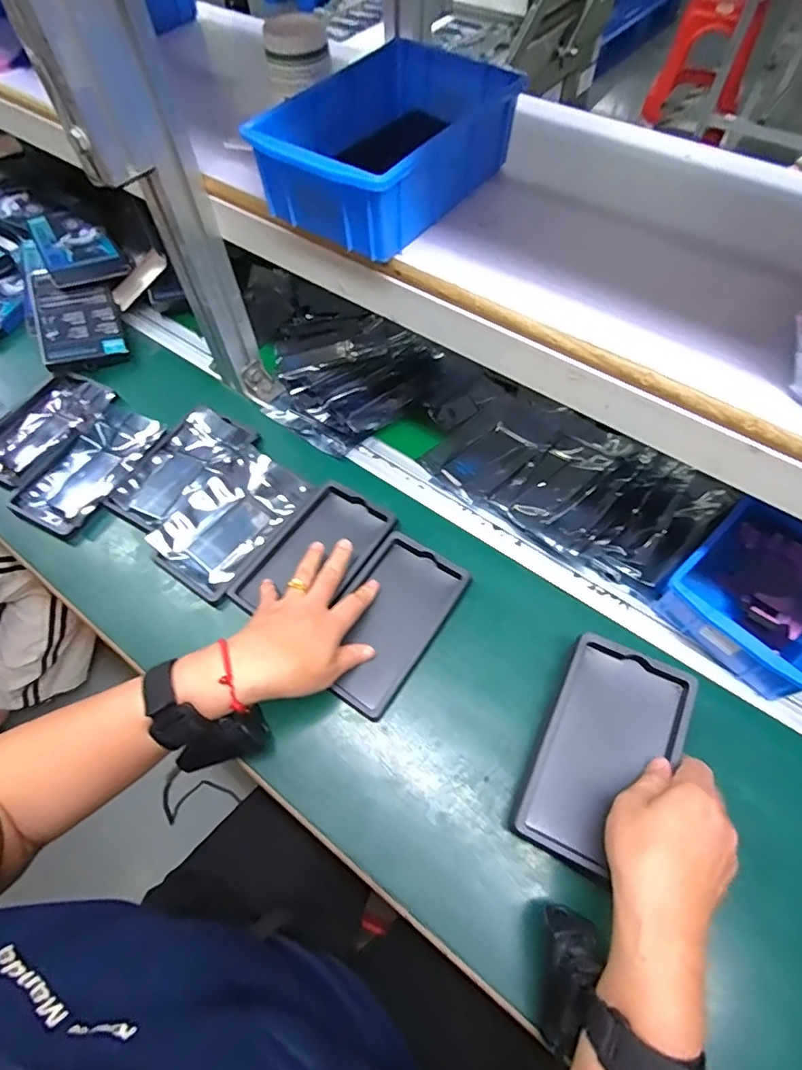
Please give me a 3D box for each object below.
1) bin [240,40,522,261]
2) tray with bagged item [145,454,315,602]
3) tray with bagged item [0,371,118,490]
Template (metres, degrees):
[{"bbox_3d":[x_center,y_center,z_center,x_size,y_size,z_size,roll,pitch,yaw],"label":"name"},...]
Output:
[{"bbox_3d":[-0.008,-0.310,0.421,0.129,0.064,0.202,32,65,18],"label":"bin"},{"bbox_3d":[-0.174,-0.016,0.544,0.103,0.018,0.155,33,65,19],"label":"tray with bagged item"},{"bbox_3d":[-0.423,-0.130,0.614,0.100,0.025,0.160,33,65,18],"label":"tray with bagged item"}]

